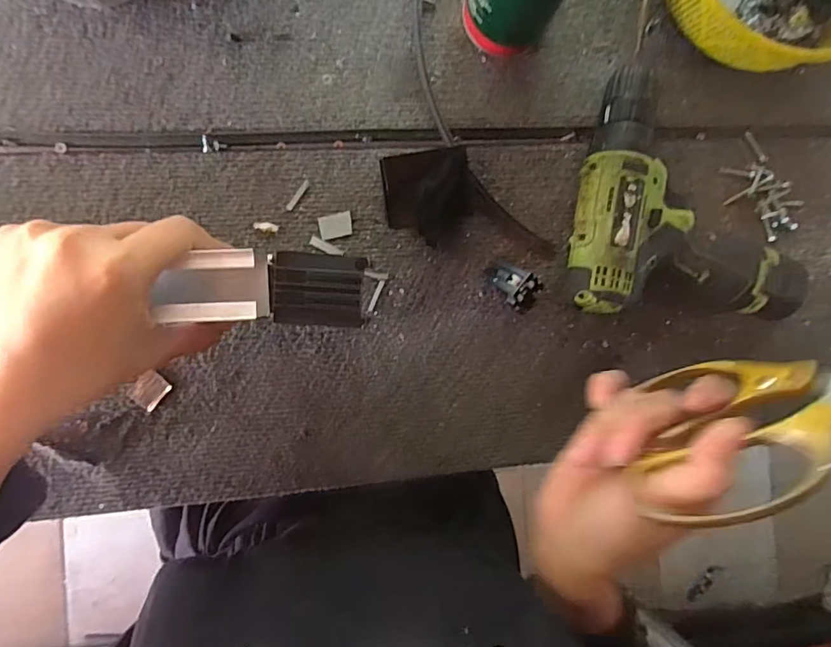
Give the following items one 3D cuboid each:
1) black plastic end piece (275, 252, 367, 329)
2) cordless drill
[{"bbox_3d":[-0.048,-0.017,0.247,0.043,0.013,0.034,4,90,-9],"label":"black plastic end piece"},{"bbox_3d":[0.210,-0.097,0.392,0.182,0.049,0.180,2,90,-9],"label":"cordless drill"}]

